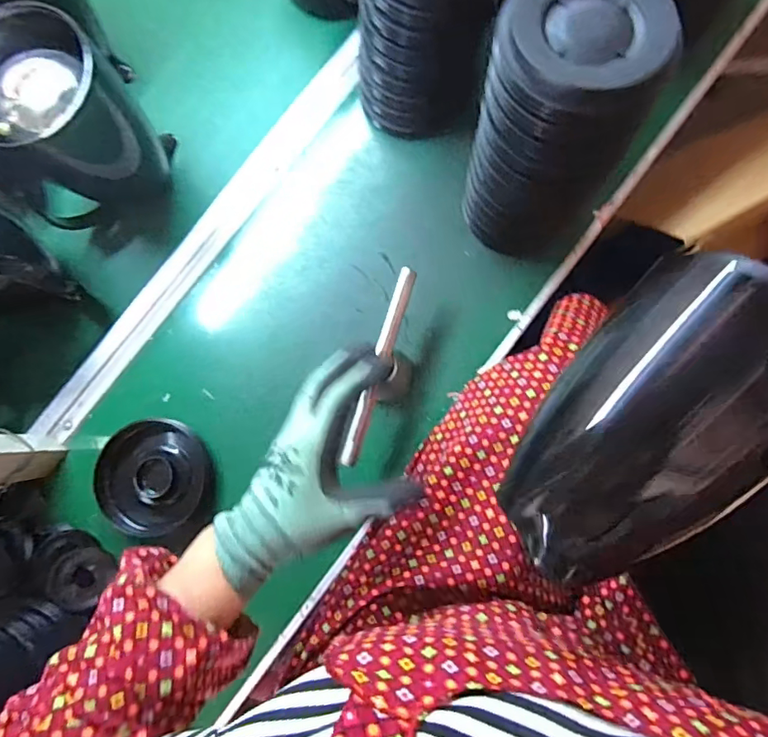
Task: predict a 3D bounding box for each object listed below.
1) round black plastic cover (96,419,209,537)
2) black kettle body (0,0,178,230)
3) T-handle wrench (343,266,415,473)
[{"bbox_3d":[-0.252,0.119,0.547,0.117,0.021,0.119,-1,82,5],"label":"round black plastic cover"},{"bbox_3d":[-0.331,-0.236,0.521,0.156,0.182,0.156,32,86,8],"label":"black kettle body"},{"bbox_3d":[0.003,0.002,0.519,0.046,0.072,0.198,14,84,7],"label":"T-handle wrench"}]

